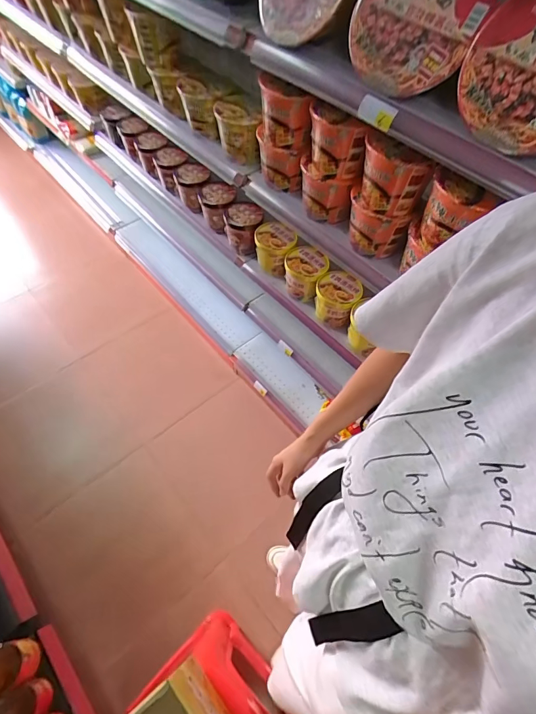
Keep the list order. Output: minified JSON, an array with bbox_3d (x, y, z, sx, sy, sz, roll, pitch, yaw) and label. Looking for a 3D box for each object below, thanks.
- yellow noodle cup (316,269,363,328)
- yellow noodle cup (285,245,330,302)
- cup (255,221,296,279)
[{"bbox_3d":[0.177,-0.152,0.997,0.103,0.110,0.103,1,58,-2],"label":"yellow noodle cup"},{"bbox_3d":[0.101,-0.227,1.042,0.107,0.110,0.106,1,58,-2],"label":"yellow noodle cup"},{"bbox_3d":[0.019,-0.295,1.092,0.106,0.126,0.113,1,58,-2],"label":"cup"}]

